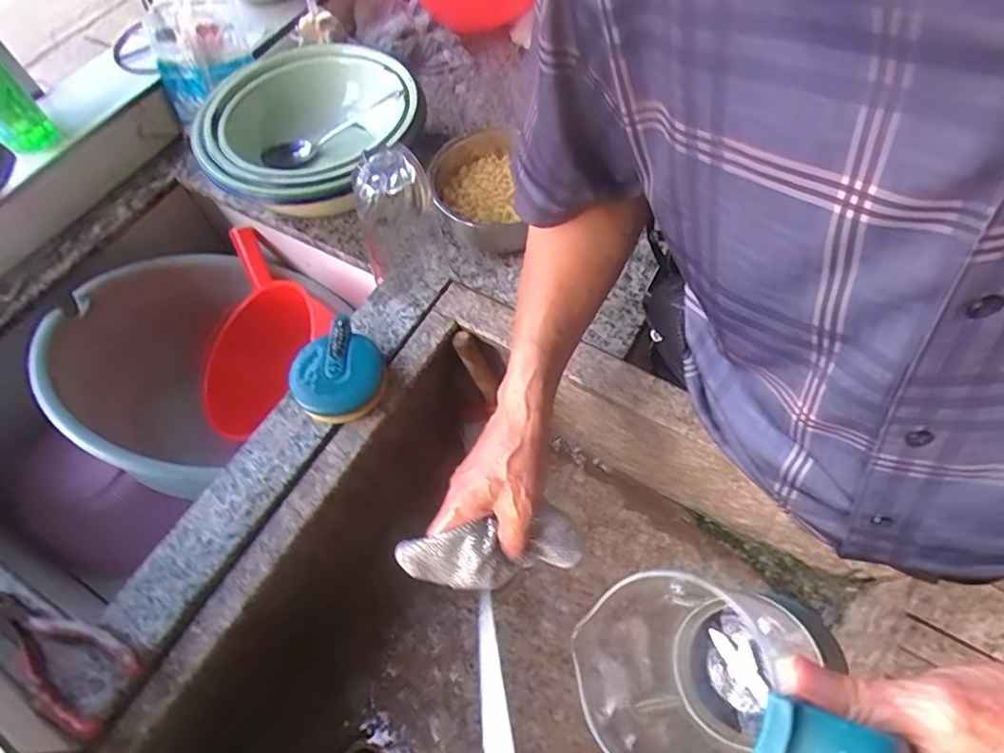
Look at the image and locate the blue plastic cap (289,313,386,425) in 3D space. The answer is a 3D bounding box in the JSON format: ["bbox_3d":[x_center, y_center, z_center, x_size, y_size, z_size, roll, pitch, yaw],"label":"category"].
[{"bbox_3d":[-0.154,-0.001,0.528,0.085,0.016,0.085,1,77,-4],"label":"blue plastic cap"}]

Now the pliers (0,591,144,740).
[{"bbox_3d":[-0.350,0.211,0.430,0.148,0.023,0.061,20,63,13],"label":"pliers"}]

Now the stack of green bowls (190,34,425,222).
[{"bbox_3d":[-0.216,-0.285,0.653,0.240,0.073,0.260,-6,61,-1],"label":"stack of green bowls"}]

